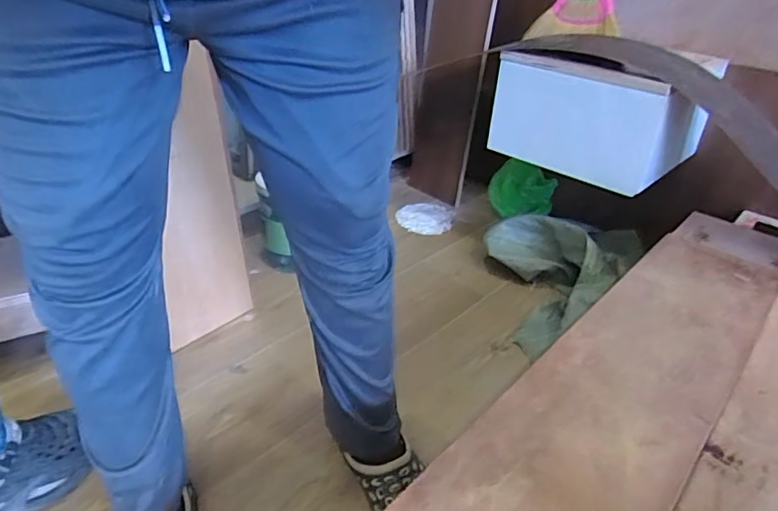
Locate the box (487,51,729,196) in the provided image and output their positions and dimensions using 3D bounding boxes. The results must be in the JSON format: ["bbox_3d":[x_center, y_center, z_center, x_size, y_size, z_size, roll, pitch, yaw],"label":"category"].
[{"bbox_3d":[0.505,-0.346,1.240,0.394,0.226,0.371,28,39,34],"label":"box"}]

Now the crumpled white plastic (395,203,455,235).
[{"bbox_3d":[0.106,-0.105,1.576,0.169,0.055,0.148,9,32,9],"label":"crumpled white plastic"}]

